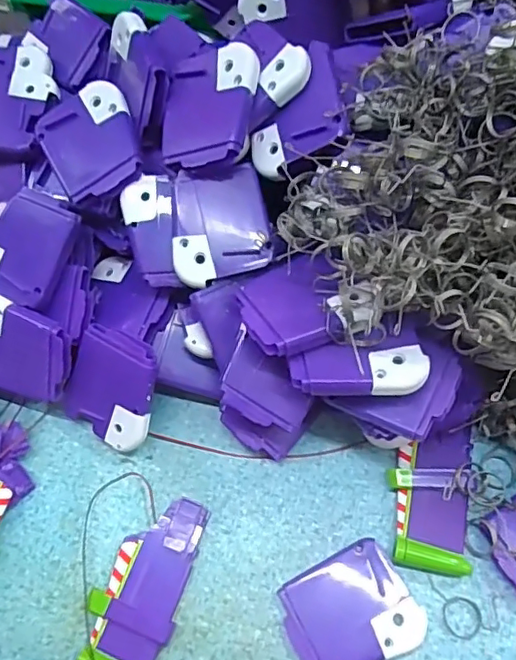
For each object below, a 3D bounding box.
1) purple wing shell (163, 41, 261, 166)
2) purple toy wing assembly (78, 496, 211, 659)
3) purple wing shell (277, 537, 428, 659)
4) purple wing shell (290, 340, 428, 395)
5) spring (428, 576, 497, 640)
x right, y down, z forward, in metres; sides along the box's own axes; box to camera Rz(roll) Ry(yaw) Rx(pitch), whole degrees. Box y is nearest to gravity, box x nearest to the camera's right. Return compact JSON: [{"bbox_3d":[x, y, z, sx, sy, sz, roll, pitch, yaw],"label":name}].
[{"bbox_3d":[-0.025,-0.114,0.295,0.047,0.013,0.063,12,90,28],"label":"purple wing shell"},{"bbox_3d":[-0.058,0.129,0.288,0.041,0.013,0.088,13,66,10],"label":"purple toy wing assembly"},{"bbox_3d":[0.044,0.138,0.280,0.062,0.008,0.052,-25,66,-8],"label":"purple wing shell"},{"bbox_3d":[0.046,0.018,0.262,0.062,0.006,0.025,2,66,6],"label":"purple wing shell"},{"bbox_3d":[0.100,0.138,0.280,0.033,0.004,0.023,10,66,8],"label":"spring"}]

